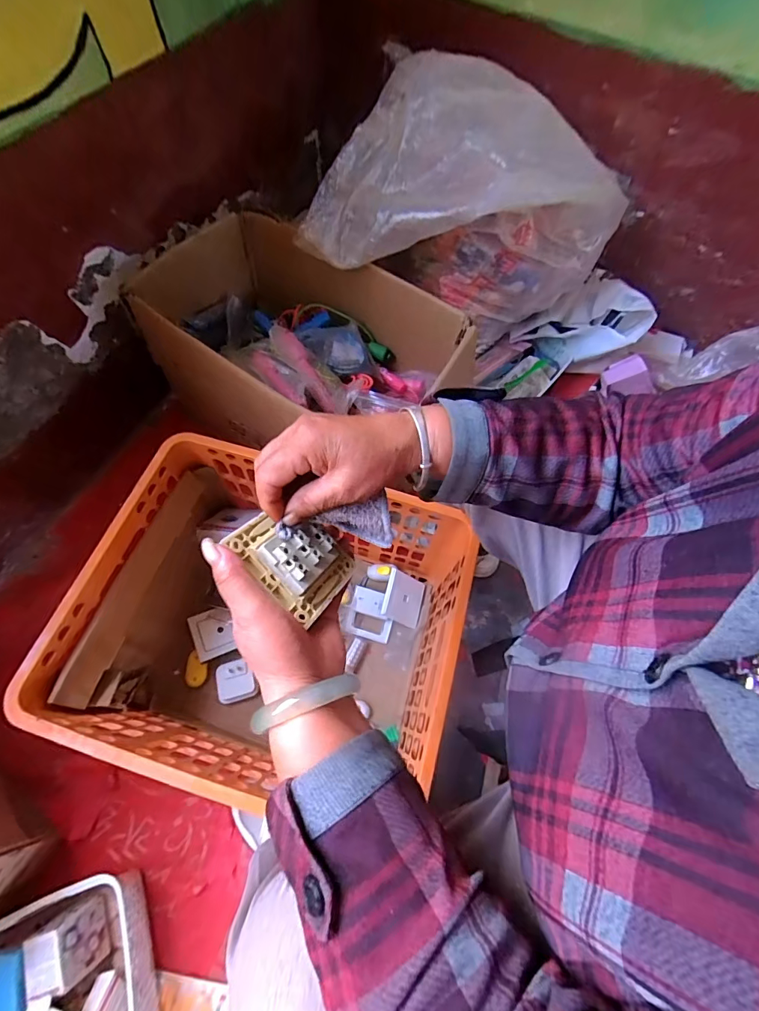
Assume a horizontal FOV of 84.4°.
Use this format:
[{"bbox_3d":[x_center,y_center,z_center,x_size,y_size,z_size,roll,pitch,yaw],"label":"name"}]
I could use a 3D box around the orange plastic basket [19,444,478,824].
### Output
[{"bbox_3d":[-0.143,0.174,0.630,0.460,0.278,0.382,17,64,5],"label":"orange plastic basket"}]

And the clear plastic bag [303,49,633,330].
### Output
[{"bbox_3d":[0.133,-0.526,0.770,0.534,0.315,0.242,-6,65,-6],"label":"clear plastic bag"}]

